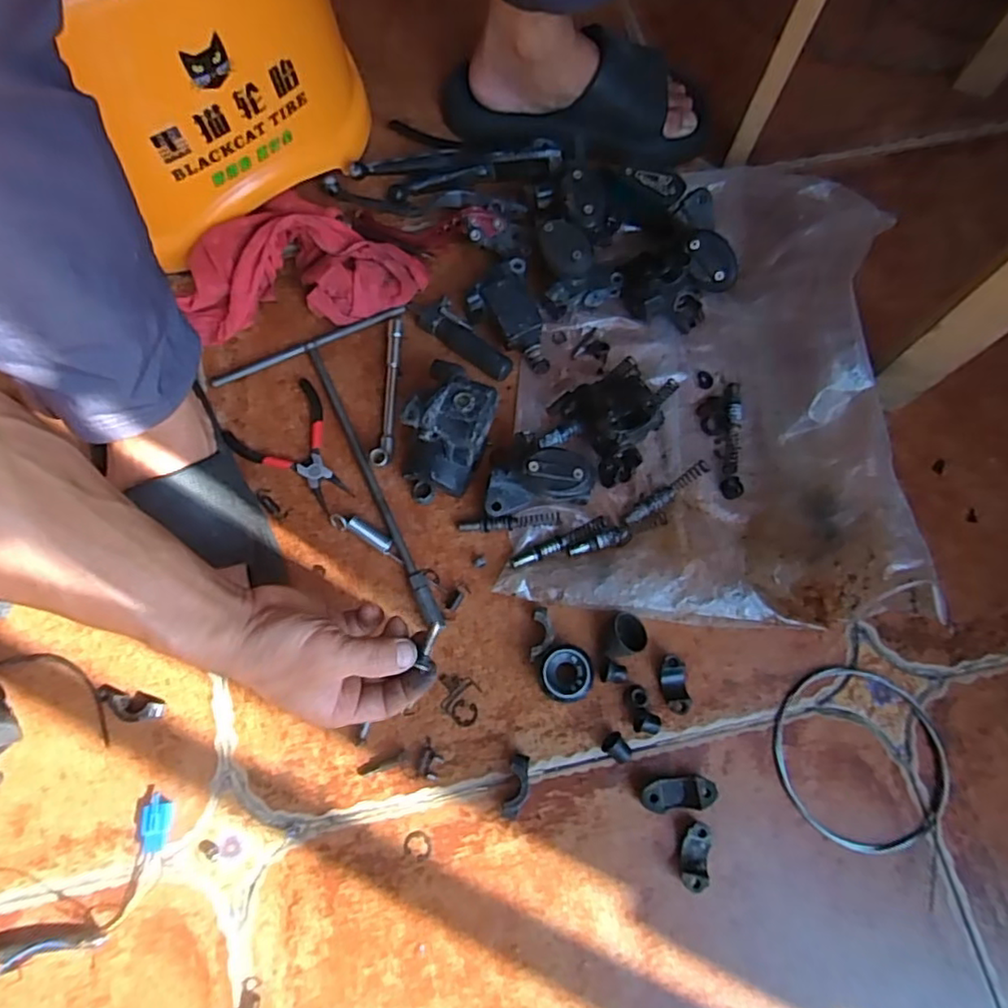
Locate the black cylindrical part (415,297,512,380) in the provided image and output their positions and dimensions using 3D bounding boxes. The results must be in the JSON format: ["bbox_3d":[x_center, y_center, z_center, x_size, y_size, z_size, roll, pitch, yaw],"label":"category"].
[{"bbox_3d":[-0.034,-0.147,0.557,0.102,0.017,0.032,42,76,10],"label":"black cylindrical part"}]

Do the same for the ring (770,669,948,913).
[{"bbox_3d":[0.273,0.195,0.466,0.144,0.006,0.128,28,74,6],"label":"ring"}]

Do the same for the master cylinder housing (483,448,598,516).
[{"bbox_3d":[0.025,-0.021,0.496,0.085,0.056,0.051,-12,74,-5],"label":"master cylinder housing"}]

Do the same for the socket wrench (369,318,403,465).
[{"bbox_3d":[-0.100,-0.098,0.535,0.014,0.024,0.144,2,73,-1],"label":"socket wrench"}]

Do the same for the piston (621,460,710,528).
[{"bbox_3d":[0.135,-0.008,0.518,0.086,0.010,0.014,-32,77,-11],"label":"piston"}]

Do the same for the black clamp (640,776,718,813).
[{"bbox_3d":[0.125,0.209,0.450,0.051,0.021,0.021,-6,74,-4],"label":"black clamp"}]

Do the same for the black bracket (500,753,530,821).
[{"bbox_3d":[0.010,0.206,0.452,0.016,0.020,0.044,12,73,2],"label":"black bracket"}]

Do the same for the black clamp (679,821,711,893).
[{"bbox_3d":[0.135,0.249,0.441,0.017,0.020,0.043,13,73,2],"label":"black clamp"}]

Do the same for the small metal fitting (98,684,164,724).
[{"bbox_3d":[-0.282,0.151,0.465,0.056,0.017,0.018,15,73,3],"label":"small metal fitting"}]

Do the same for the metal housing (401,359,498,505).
[{"bbox_3d":[-0.047,-0.055,0.499,0.065,0.066,0.101,26,74,6],"label":"metal housing"}]

